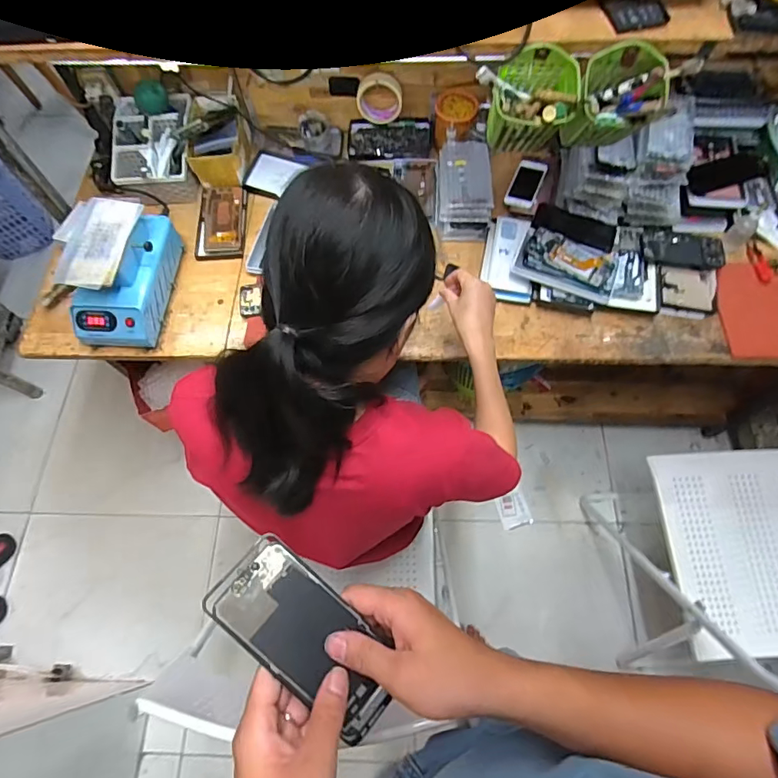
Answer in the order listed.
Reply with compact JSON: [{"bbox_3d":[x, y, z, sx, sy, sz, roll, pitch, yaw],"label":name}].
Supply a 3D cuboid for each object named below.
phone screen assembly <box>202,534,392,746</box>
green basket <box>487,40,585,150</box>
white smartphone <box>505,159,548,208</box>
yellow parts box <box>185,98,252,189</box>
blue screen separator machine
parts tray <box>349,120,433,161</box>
[{"bbox_3d":[-0.060,0.187,0.359,0.072,0.011,0.155,-41,89,-15],"label":"phone screen assembly"},{"bbox_3d":[0.188,-0.367,0.631,0.106,0.123,0.082,11,67,7],"label":"green basket"},{"bbox_3d":[0.269,-0.405,0.949,0.066,0.014,0.105,18,80,34],"label":"white smartphone"},{"bbox_3d":[-0.345,-0.509,0.986,0.106,0.086,0.165,-6,66,-1],"label":"yellow parts box"},{"bbox_3d":[-0.478,-0.211,0.880,0.135,0.113,0.247,8,67,5],"label":"blue screen separator machine"},{"bbox_3d":[0.003,-0.530,1.022,0.174,0.039,0.095,0,66,2],"label":"parts tray"}]

